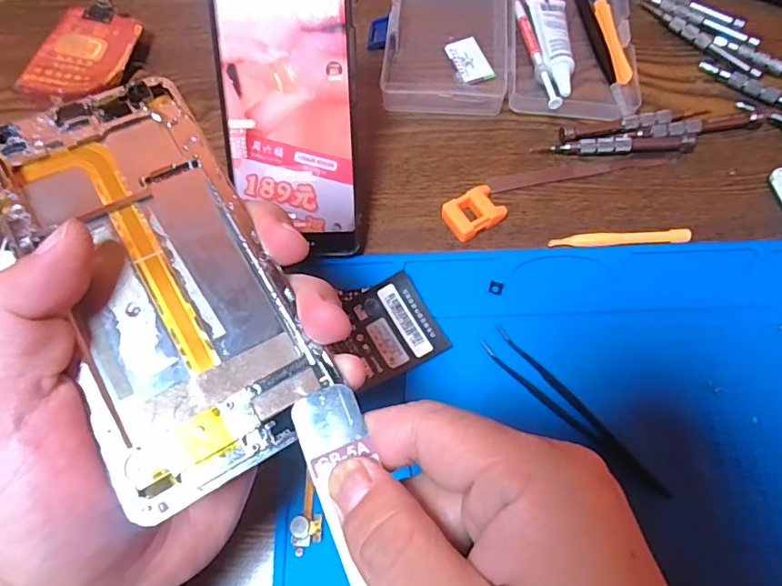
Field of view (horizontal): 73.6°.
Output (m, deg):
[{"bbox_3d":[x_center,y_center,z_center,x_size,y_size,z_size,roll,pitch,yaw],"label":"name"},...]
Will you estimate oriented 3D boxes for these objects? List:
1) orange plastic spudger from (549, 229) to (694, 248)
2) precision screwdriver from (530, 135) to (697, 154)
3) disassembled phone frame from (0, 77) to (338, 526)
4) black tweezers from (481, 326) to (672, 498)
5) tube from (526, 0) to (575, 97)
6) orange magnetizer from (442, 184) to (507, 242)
[{"bbox_3d":[0.139,-0.033,0.318,0.082,0.005,0.010,-4,66,1],"label":"orange plastic spudger"},{"bbox_3d":[0.148,-0.096,0.344,0.101,0.009,0.009,-2,66,2],"label":"precision screwdriver"},{"bbox_3d":[-0.076,-0.008,0.169,0.067,0.011,0.137,-27,77,-9],"label":"disassembled phone frame"},{"bbox_3d":[0.094,0.063,0.276,0.016,0.004,0.114,-39,70,-13],"label":"black tweezers"},{"bbox_3d":[0.115,-0.177,0.372,0.026,0.018,0.098,1,67,3],"label":"tube"},{"bbox_3d":[0.051,-0.049,0.327,0.036,0.013,0.026,-32,69,-11],"label":"orange magnetizer"}]

